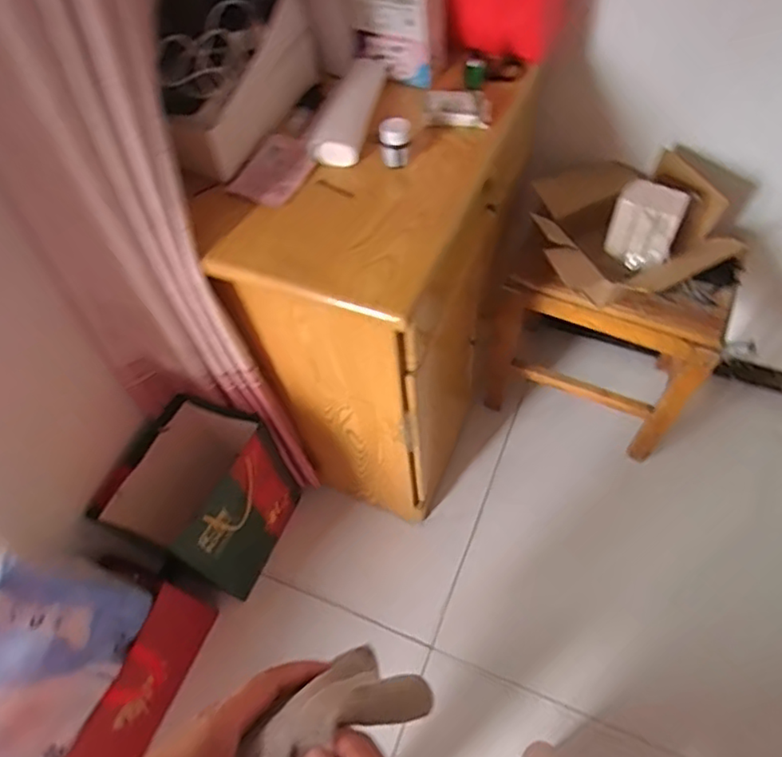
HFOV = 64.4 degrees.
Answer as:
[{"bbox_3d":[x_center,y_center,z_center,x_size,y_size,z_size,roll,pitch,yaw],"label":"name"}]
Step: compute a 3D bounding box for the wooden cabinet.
[{"bbox_3d":[-0.006,-0.095,1.016,0.279,0.692,0.401,23,65,15],"label":"wooden cabinet"}]

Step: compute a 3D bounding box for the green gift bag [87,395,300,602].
[{"bbox_3d":[-0.309,0.218,1.093,0.166,0.379,0.237,27,66,17],"label":"green gift bag"}]

